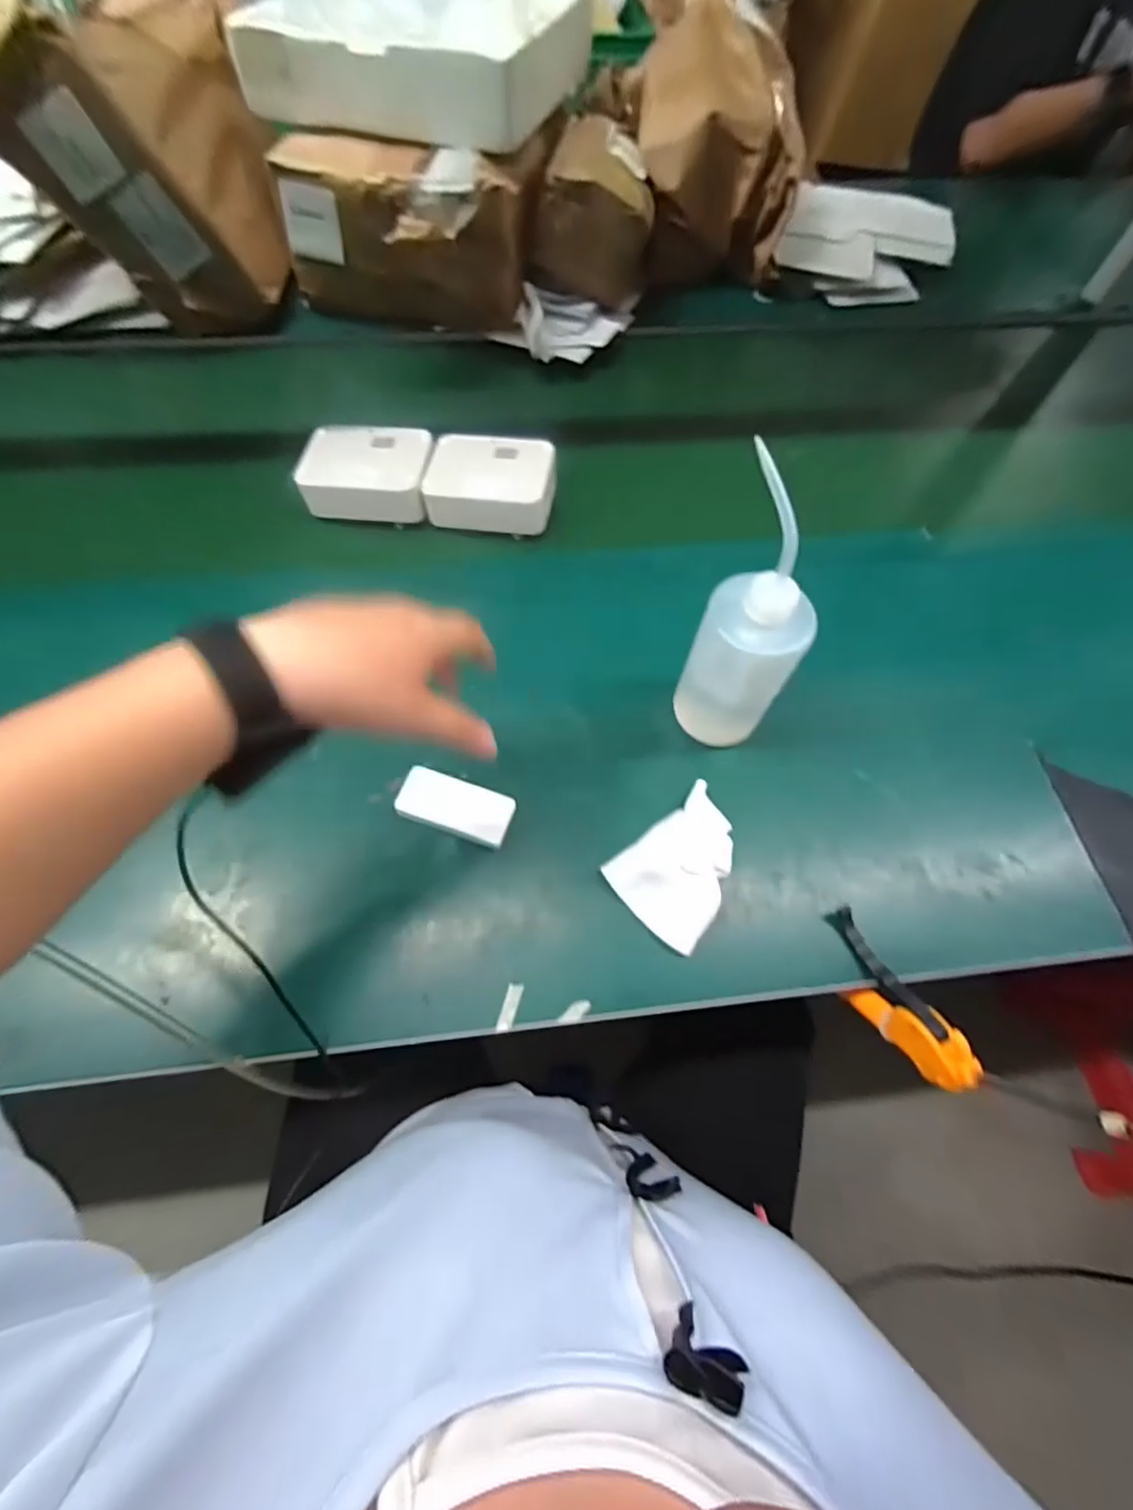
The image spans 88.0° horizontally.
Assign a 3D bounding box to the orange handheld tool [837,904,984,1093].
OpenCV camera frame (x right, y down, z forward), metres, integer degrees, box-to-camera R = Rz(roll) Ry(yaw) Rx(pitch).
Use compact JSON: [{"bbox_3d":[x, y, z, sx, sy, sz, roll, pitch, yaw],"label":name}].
[{"bbox_3d":[0.239,0.178,0.434,0.016,0.086,0.128,-20,67,-12],"label":"orange handheld tool"}]

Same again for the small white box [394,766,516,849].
[{"bbox_3d":[-0.091,0.044,0.485,0.091,0.022,0.044,18,65,6],"label":"small white box"}]

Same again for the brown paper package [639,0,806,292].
[{"bbox_3d":[0.197,-0.829,0.800,0.198,0.217,0.246,-2,64,-3],"label":"brown paper package"}]

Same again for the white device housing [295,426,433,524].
[{"bbox_3d":[-0.212,-0.305,0.636,0.126,0.042,0.099,3,64,-1],"label":"white device housing"}]

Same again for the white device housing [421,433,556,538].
[{"bbox_3d":[-0.079,-0.294,0.634,0.129,0.043,0.103,10,64,2],"label":"white device housing"}]

